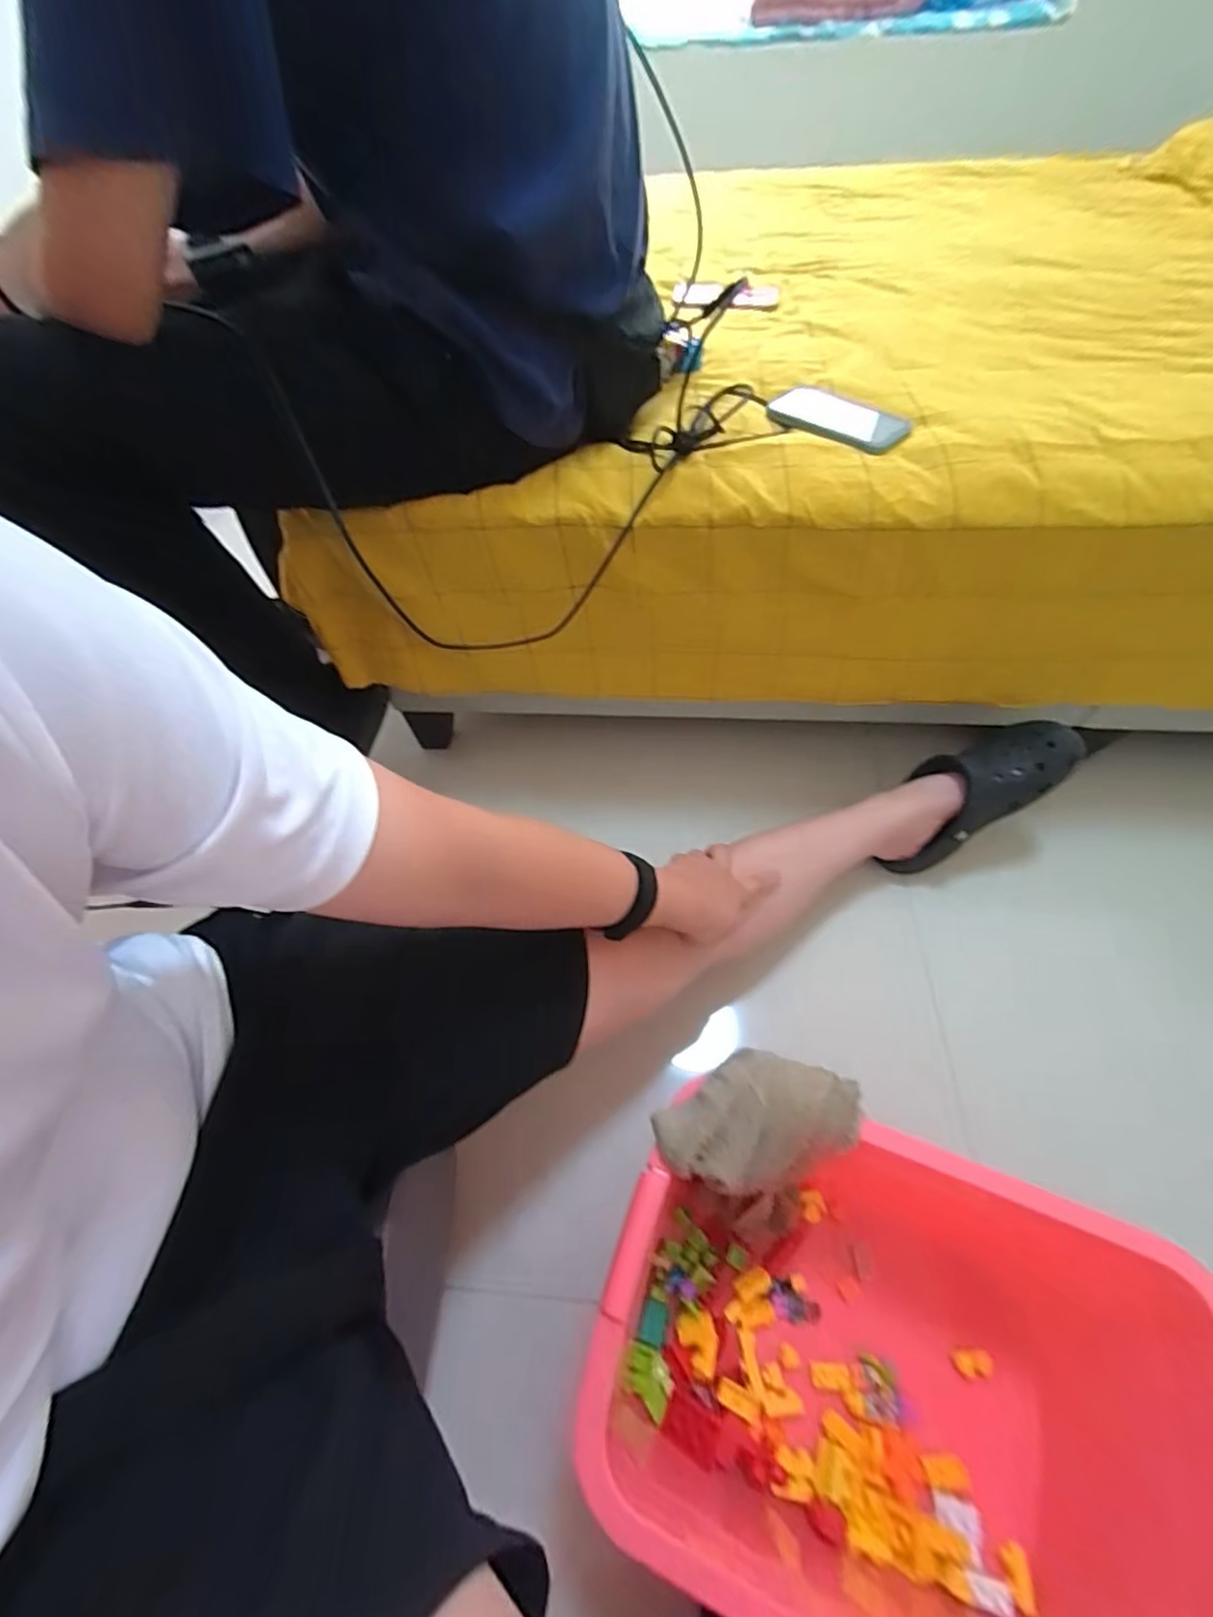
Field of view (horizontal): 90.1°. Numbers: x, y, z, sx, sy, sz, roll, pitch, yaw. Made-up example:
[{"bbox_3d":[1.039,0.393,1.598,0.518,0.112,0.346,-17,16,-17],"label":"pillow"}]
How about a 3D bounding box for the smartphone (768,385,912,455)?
[{"bbox_3d":[0.255,-0.438,0.677,0.154,0.014,0.083,34,62,24],"label":"smartphone"}]

